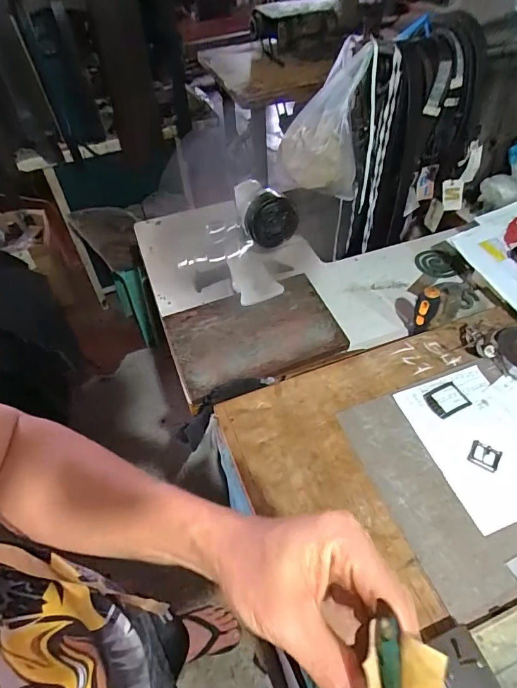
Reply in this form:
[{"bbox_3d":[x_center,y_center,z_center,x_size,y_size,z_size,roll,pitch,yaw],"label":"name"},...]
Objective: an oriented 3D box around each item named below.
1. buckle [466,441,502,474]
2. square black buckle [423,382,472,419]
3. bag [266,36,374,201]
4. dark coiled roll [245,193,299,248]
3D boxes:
[{"bbox_3d":[0.307,0.152,0.593,0.038,0.004,0.033,26,56,21],"label":"buckle"},{"bbox_3d":[0.279,0.085,0.651,0.063,0.006,0.045,-21,53,-14],"label":"square black buckle"},{"bbox_3d":[0.113,-0.439,0.889,0.188,0.258,0.124,2,51,4],"label":"bag"},{"bbox_3d":[0.018,-0.170,0.614,0.071,0.070,0.038,2,51,4],"label":"dark coiled roll"}]

